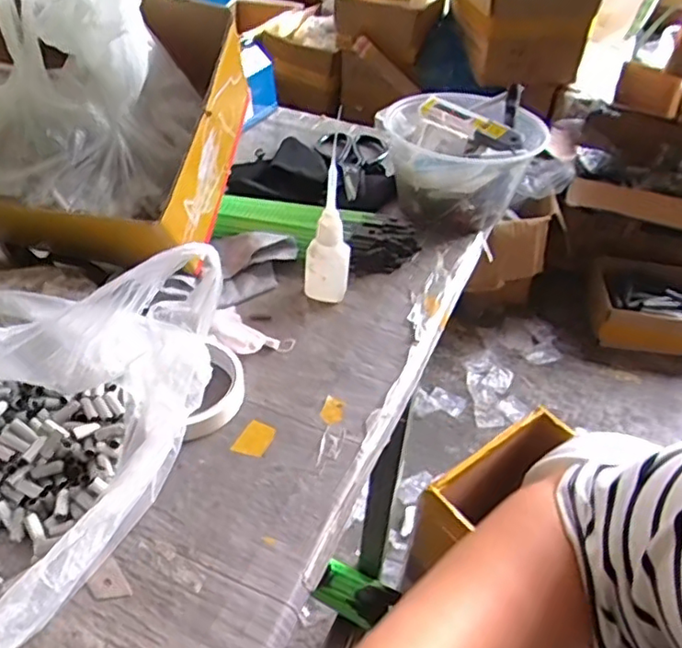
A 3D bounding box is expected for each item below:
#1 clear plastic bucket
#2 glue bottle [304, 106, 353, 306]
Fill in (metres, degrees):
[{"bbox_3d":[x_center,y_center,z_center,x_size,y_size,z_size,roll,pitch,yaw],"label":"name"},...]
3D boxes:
[{"bbox_3d":[0.120,-0.161,0.626,0.134,0.099,0.131,3,41,-2],"label":"clear plastic bucket"},{"bbox_3d":[-0.009,-0.085,0.518,0.036,0.162,0.023,5,41,0],"label":"glue bottle"}]

